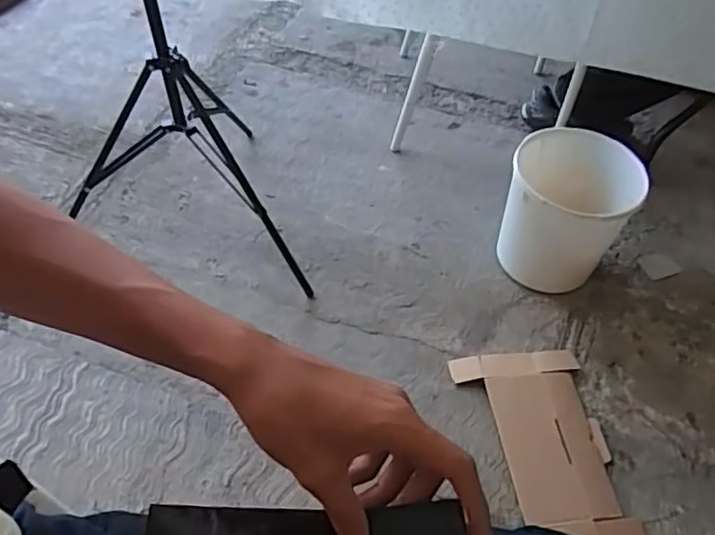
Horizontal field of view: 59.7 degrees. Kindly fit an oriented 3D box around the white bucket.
[{"bbox_3d":[0.401,-0.103,1.230,0.222,0.266,0.195,18,51,13],"label":"white bucket"}]

